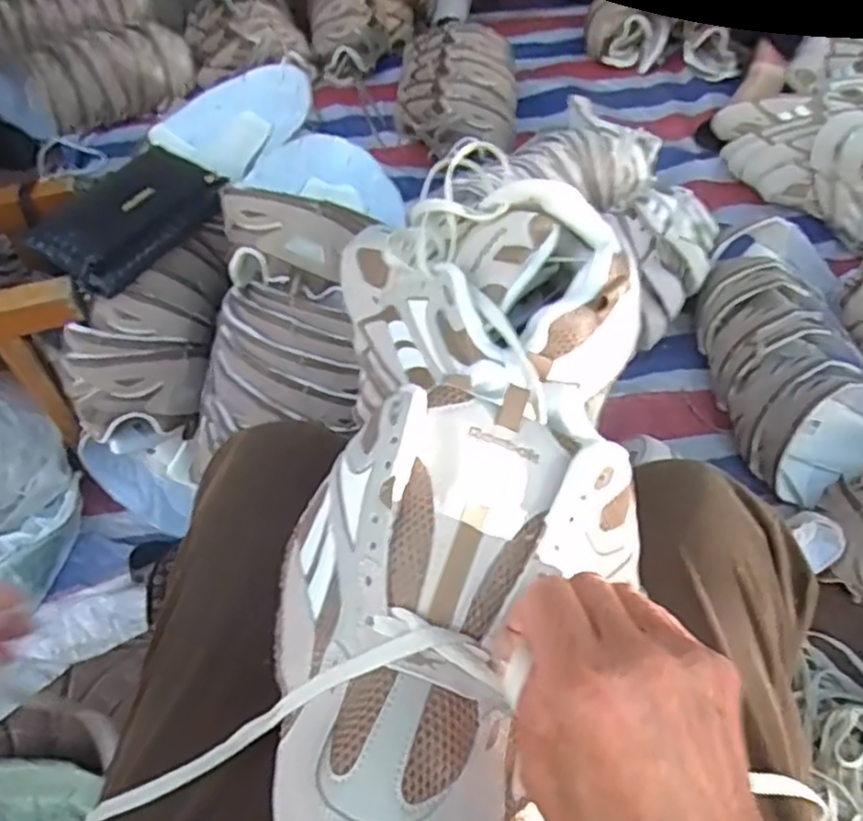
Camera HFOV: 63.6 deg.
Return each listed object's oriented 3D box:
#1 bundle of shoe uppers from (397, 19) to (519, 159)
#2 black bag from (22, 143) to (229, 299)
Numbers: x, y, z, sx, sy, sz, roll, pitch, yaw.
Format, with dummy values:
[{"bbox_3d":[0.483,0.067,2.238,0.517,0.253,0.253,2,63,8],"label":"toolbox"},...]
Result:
[{"bbox_3d":[0.044,-0.590,1.284,0.221,0.122,0.337,-1,53,3],"label":"bundle of shoe uppers"},{"bbox_3d":[-0.327,-0.217,0.776,0.100,0.031,0.203,47,62,-13],"label":"black bag"}]

